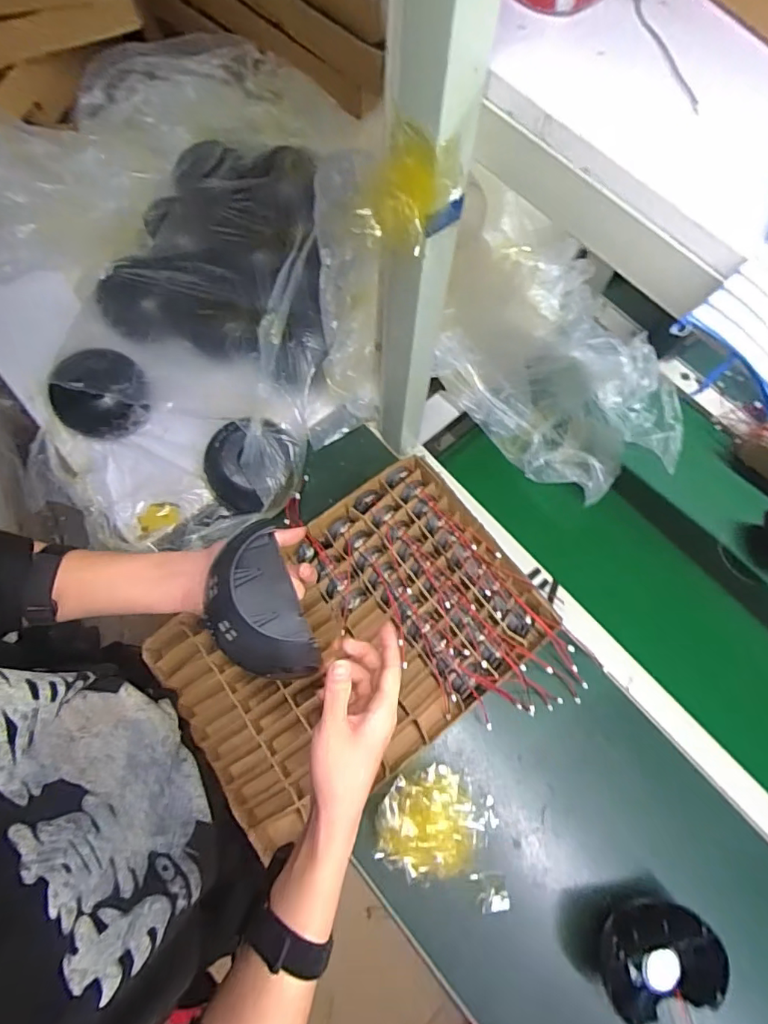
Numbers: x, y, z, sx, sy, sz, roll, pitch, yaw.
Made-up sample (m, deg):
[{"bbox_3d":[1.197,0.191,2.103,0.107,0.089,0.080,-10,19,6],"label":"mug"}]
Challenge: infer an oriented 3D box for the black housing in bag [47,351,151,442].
[{"bbox_3d":[-0.410,-0.170,0.745,0.129,0.069,0.114,-24,72,-10],"label":"black housing in bag"}]

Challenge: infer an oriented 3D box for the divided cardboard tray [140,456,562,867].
[{"bbox_3d":[-0.028,0.176,0.665,0.452,0.055,0.357,-37,75,-14],"label":"divided cardboard tray"}]

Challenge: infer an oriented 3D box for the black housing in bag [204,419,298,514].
[{"bbox_3d":[-0.178,-0.061,0.692,0.118,0.067,0.102,-41,76,-15],"label":"black housing in bag"}]

